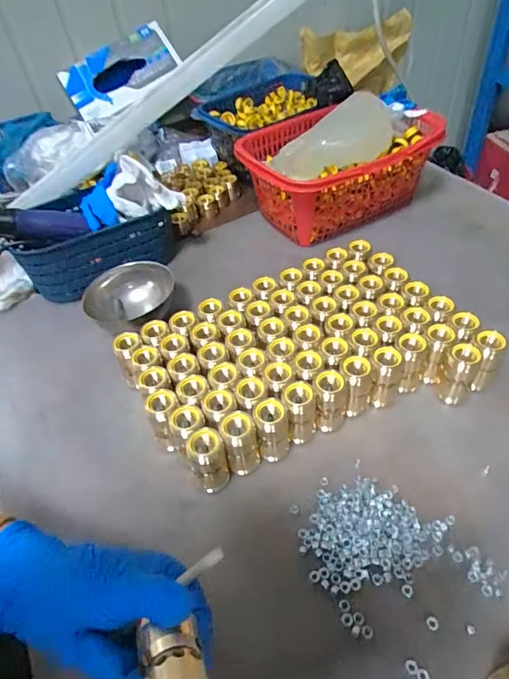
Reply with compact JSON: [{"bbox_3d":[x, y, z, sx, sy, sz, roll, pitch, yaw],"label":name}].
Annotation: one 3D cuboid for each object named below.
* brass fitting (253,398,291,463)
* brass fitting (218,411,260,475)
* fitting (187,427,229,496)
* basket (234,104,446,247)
[{"bbox_3d":[0.017,0.086,0.425,0.029,0.059,0.032,-6,46,0],"label":"brass fitting"},{"bbox_3d":[-0.013,0.096,0.418,0.029,0.058,0.031,-14,47,-7],"label":"brass fitting"},{"bbox_3d":[-0.041,0.109,0.409,0.030,0.057,0.032,-14,47,-7],"label":"fitting"},{"bbox_3d":[0.131,-0.260,0.702,0.290,0.114,0.200,-23,49,-15],"label":"basket"}]

